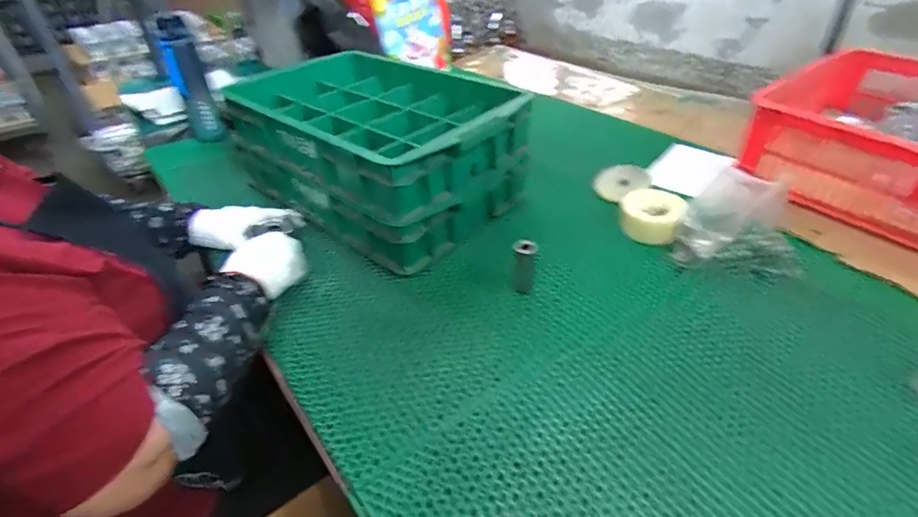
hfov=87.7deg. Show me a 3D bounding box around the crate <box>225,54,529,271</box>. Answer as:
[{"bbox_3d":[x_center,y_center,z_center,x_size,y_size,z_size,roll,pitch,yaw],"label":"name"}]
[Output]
[{"bbox_3d":[-0.168,-0.224,0.919,0.566,0.207,0.370,27,47,33],"label":"crate"}]

